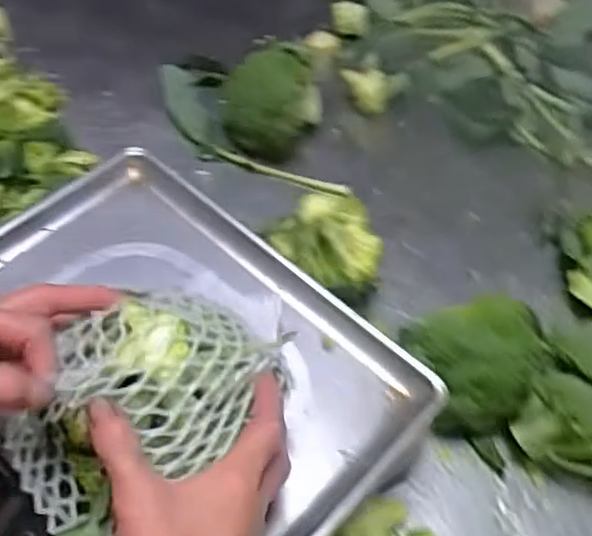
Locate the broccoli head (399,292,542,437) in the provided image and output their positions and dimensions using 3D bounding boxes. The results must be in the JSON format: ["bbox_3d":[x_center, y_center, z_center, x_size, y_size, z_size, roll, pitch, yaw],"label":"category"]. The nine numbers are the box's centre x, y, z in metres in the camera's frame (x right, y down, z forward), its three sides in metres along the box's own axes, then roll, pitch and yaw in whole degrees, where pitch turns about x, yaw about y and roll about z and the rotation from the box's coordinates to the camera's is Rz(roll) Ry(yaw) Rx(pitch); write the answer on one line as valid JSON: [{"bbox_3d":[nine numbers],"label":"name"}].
[{"bbox_3d":[0.145,0.086,0.612,0.106,0.107,0.087,-19,57,-17],"label":"broccoli head"}]

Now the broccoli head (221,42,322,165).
[{"bbox_3d":[-0.027,-0.178,0.788,0.104,0.098,0.081,4,54,-1],"label":"broccoli head"}]

